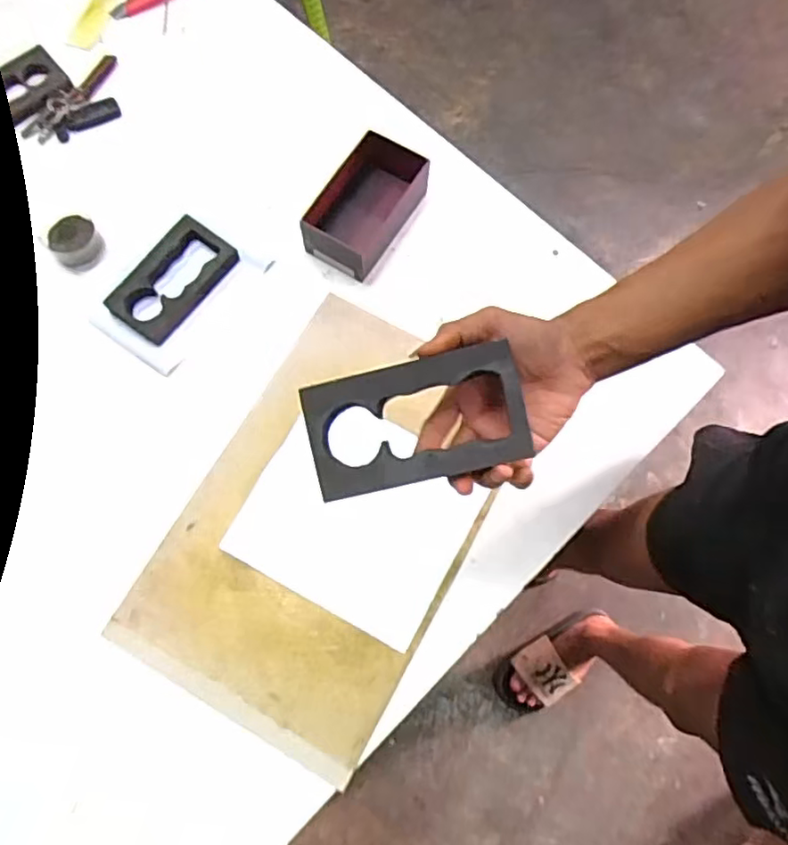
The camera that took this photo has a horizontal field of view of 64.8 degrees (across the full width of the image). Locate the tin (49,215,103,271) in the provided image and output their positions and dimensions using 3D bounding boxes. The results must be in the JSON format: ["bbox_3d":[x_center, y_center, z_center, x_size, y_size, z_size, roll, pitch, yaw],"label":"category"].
[{"bbox_3d":[-0.391,-0.221,0.763,0.057,0.029,0.056,0,72,0],"label":"tin"}]

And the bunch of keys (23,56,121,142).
[{"bbox_3d":[-0.425,-0.434,0.857,0.075,0.025,0.158,35,75,10],"label":"bunch of keys"}]

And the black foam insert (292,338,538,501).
[{"bbox_3d":[0.013,-0.001,0.419,0.142,0.012,0.079,-15,88,6],"label":"black foam insert"}]

